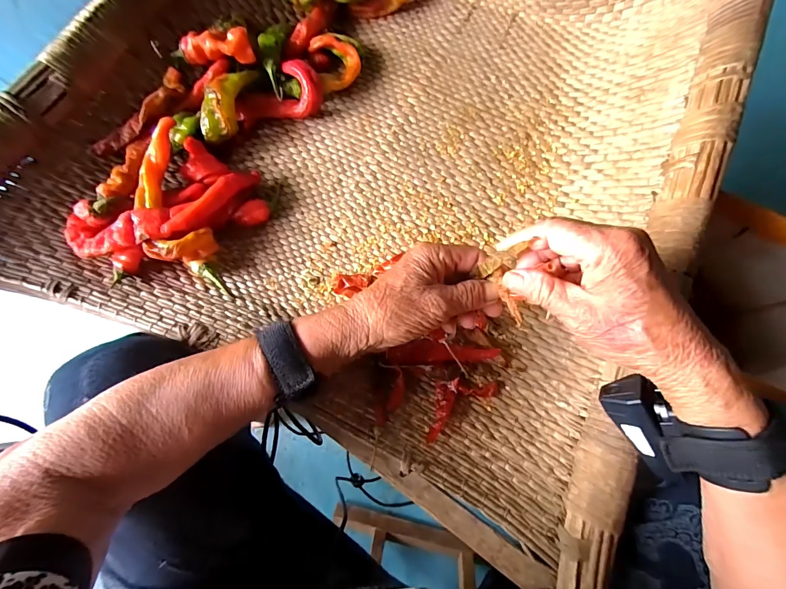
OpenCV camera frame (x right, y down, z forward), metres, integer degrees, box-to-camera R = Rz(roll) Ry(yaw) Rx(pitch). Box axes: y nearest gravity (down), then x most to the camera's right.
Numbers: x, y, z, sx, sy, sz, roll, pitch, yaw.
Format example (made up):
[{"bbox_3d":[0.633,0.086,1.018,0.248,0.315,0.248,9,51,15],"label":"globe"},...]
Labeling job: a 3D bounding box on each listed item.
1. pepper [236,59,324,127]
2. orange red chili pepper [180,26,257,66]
[{"bbox_3d":[-0.127,-0.224,0.399,0.095,0.047,0.047,-8,75,0],"label":"pepper"},{"bbox_3d":[-0.182,-0.256,0.367,0.069,0.023,0.024,-1,75,2],"label":"orange red chili pepper"}]

